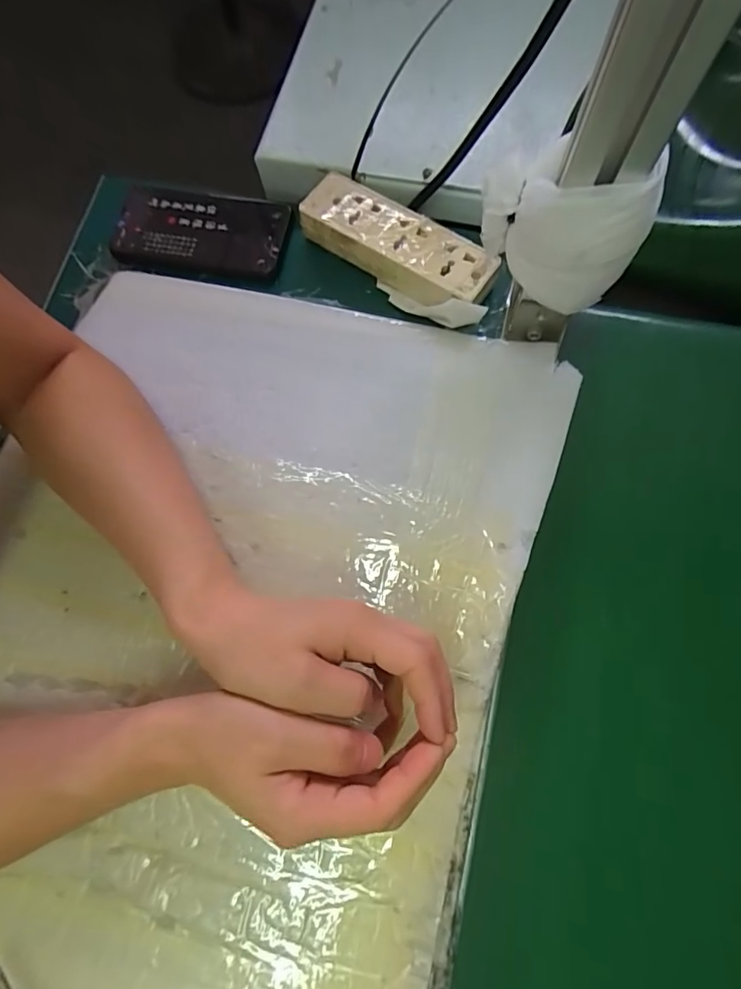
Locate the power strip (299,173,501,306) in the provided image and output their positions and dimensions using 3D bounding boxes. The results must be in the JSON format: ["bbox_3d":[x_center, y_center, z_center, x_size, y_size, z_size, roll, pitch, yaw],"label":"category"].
[{"bbox_3d":[0.023,-0.207,0.397,0.165,0.029,0.053,36,80,11],"label":"power strip"}]

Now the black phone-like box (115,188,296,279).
[{"bbox_3d":[-0.154,-0.236,0.430,0.155,0.016,0.088,5,76,4],"label":"black phone-like box"}]

